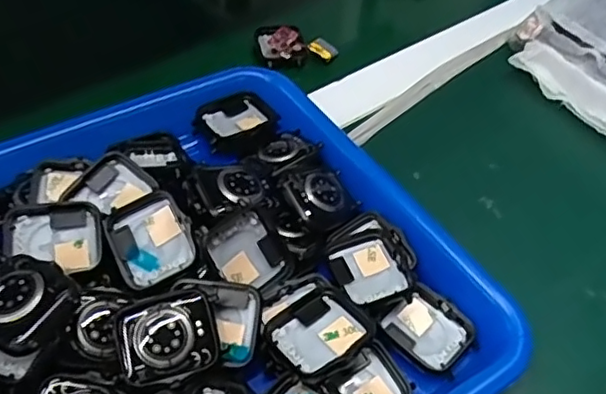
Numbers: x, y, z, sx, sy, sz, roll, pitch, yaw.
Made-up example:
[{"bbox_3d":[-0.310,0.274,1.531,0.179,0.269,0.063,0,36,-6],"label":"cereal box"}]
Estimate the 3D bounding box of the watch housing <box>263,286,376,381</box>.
[{"bbox_3d":[0.007,0.063,0.276,0.041,0.018,0.038,-28,57,-26],"label":"watch housing"}]

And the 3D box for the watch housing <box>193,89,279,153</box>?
[{"bbox_3d":[-0.040,-0.046,0.376,0.047,0.009,0.049,-22,54,-22],"label":"watch housing"}]

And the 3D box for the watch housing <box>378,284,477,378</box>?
[{"bbox_3d":[0.061,0.066,0.300,0.037,0.009,0.039,-34,60,-29],"label":"watch housing"}]

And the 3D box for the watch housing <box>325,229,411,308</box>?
[{"bbox_3d":[0.032,0.036,0.312,0.033,0.011,0.040,-14,52,-17],"label":"watch housing"}]

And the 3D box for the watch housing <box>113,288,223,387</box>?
[{"bbox_3d":[-0.057,0.059,0.260,0.040,0.009,0.035,-15,72,-11],"label":"watch housing"}]

